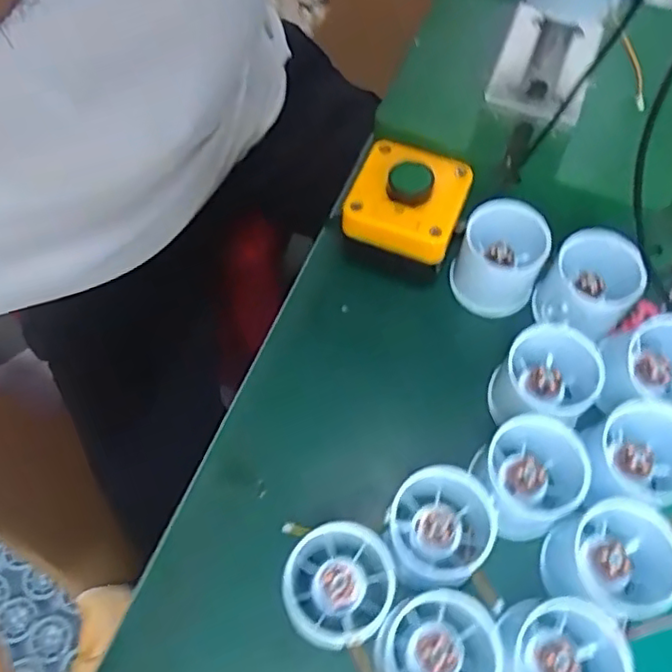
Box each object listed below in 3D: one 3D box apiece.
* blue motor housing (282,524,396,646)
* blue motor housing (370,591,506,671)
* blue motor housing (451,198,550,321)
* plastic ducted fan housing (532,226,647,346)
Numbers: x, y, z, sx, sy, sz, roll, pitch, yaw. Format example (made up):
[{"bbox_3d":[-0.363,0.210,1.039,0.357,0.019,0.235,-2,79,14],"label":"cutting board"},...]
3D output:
[{"bbox_3d":[0.000,0.129,0.326,0.052,0.077,0.057,0,64,-1],"label":"blue motor housing"},{"bbox_3d":[0.051,0.159,0.308,0.058,0.073,0.060,-27,67,-13],"label":"blue motor housing"},{"bbox_3d":[0.103,-0.048,0.397,0.056,0.053,0.049,36,68,15],"label":"blue motor housing"},{"bbox_3d":[0.153,-0.028,0.382,0.052,0.052,0.048,0,64,-1],"label":"plastic ducted fan housing"}]

